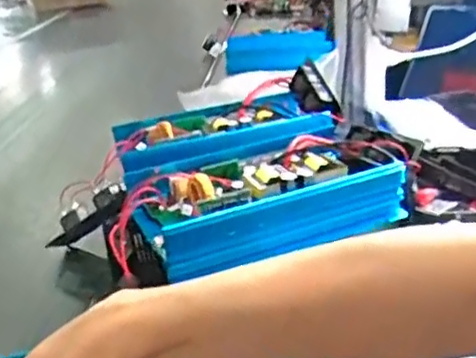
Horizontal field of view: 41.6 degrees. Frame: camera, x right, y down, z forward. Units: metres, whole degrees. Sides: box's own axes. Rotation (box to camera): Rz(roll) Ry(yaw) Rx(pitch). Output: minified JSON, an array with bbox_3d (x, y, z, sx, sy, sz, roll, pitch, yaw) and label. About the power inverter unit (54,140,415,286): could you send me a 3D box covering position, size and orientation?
[{"bbox_3d":[0.023,0.027,0.665,0.308,0.070,0.127,-13,25,-16],"label":"power inverter unit"}]

